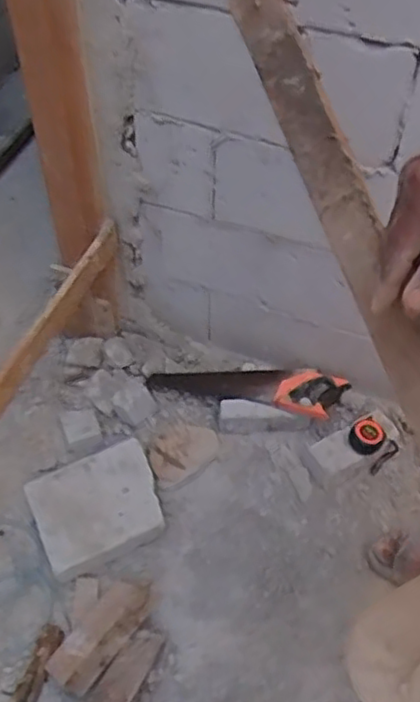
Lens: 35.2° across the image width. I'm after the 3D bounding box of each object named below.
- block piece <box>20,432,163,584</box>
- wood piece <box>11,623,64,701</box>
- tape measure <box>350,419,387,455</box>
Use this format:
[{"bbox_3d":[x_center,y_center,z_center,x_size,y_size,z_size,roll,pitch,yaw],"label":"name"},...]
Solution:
[{"bbox_3d":[-0.225,0.309,1.335,0.246,0.083,0.205,-22,55,-17],"label":"block piece"},{"bbox_3d":[-0.320,0.603,1.159,0.048,0.034,0.244,15,52,11],"label":"wood piece"},{"bbox_3d":[0.334,0.178,1.411,0.073,0.062,0.072,0,51,-1],"label":"tape measure"}]

